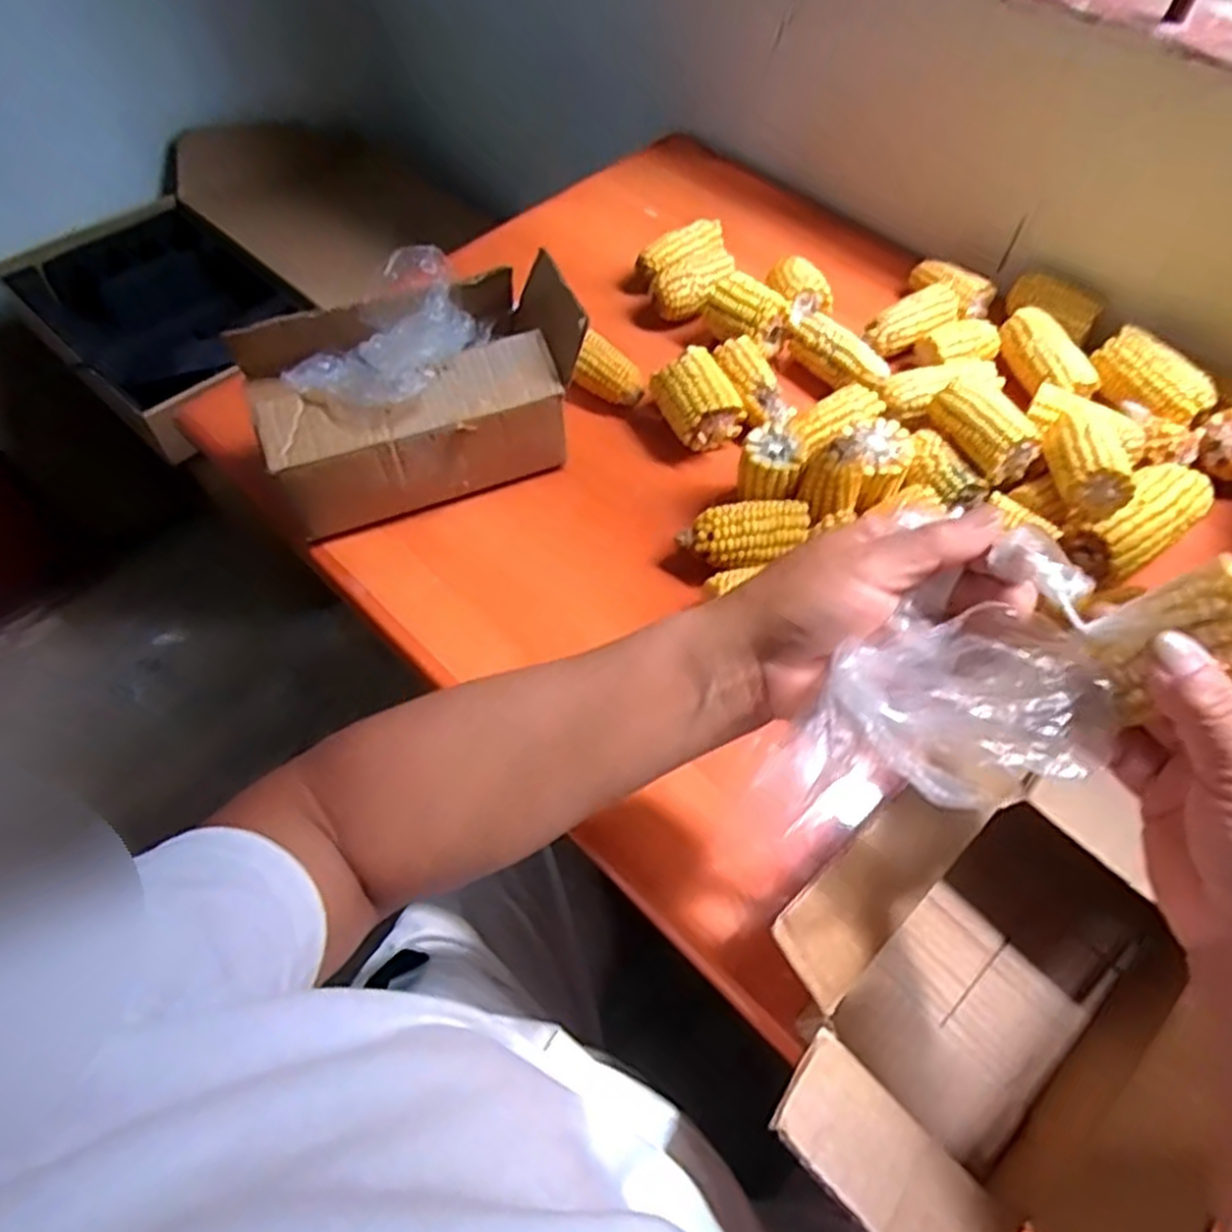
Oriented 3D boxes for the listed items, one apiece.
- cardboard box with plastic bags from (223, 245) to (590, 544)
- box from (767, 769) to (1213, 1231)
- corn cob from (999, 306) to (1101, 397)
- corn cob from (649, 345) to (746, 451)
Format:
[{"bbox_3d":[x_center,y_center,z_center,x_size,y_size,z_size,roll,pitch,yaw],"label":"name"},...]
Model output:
[{"bbox_3d":[-0.143,-0.162,0.579,0.232,0.129,0.111,-20,62,-12],"label":"cardboard box with plastic bags"},{"bbox_3d":[0.172,0.181,0.376,0.167,0.125,0.229,40,67,20],"label":"box"},{"bbox_3d":[0.363,-0.219,0.649,0.035,0.036,0.096,-14,60,-9],"label":"corn cob"},{"bbox_3d":[0.066,-0.170,0.623,0.053,0.056,0.071,-21,62,-12],"label":"corn cob"}]

